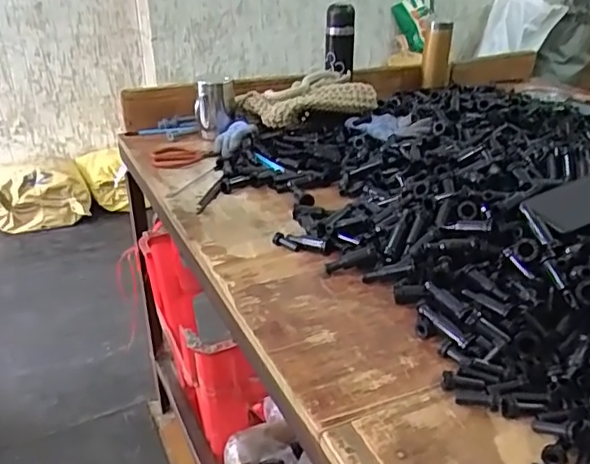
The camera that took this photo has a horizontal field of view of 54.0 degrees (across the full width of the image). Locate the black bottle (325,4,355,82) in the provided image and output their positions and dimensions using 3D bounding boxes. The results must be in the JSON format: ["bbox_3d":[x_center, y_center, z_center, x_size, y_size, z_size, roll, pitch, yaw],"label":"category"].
[{"bbox_3d":[0.099,-0.422,1.274,0.065,0.153,0.053,3,28,5],"label":"black bottle"}]

